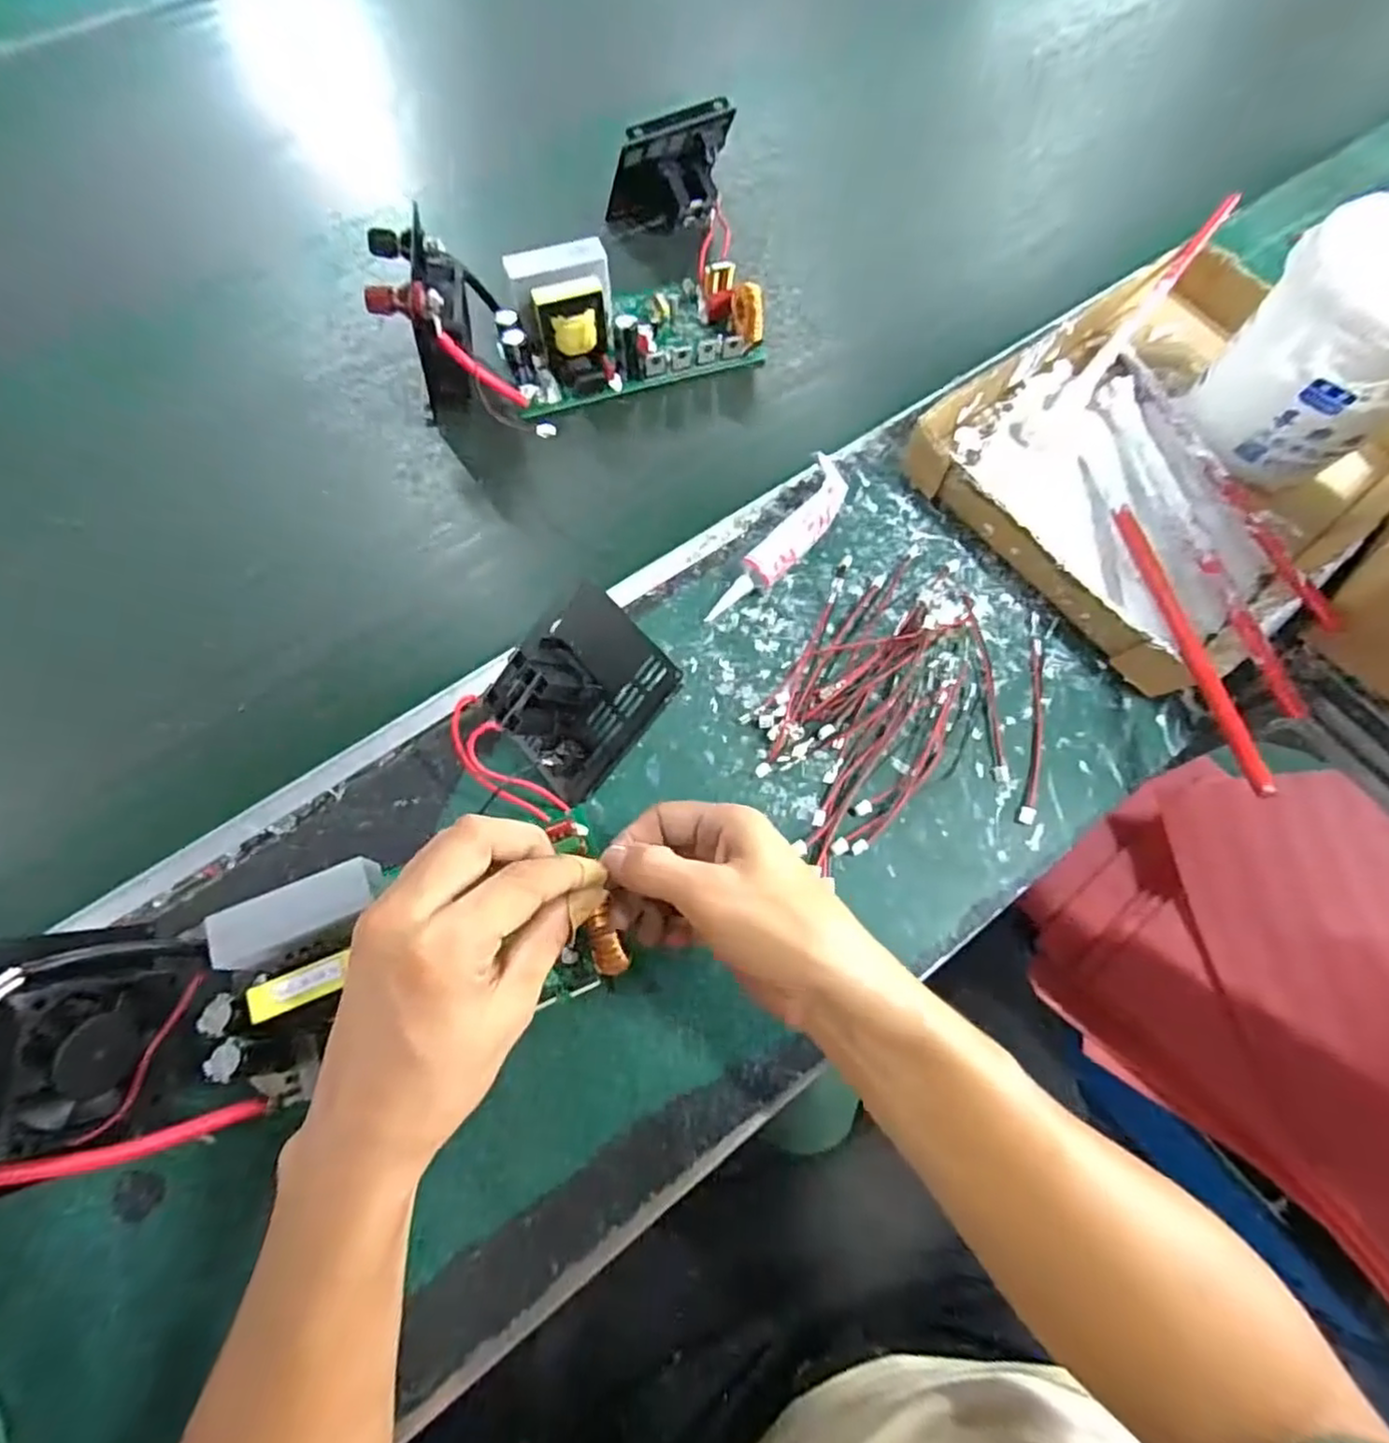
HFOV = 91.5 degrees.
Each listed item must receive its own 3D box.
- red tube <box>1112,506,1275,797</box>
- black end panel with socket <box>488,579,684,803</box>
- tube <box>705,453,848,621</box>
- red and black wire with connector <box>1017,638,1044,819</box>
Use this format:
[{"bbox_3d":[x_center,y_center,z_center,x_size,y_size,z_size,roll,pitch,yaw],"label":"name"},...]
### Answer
[{"bbox_3d":[0.280,-0.050,0.386,0.011,0.013,0.200,2,57,-2],"label":"red tube"},{"bbox_3d":[-0.063,-0.019,0.357,0.089,0.045,0.098,49,116,20],"label":"black end panel with socket"},{"bbox_3d":[0.056,-0.108,0.419,0.029,0.034,0.122,33,71,10],"label":"tube"},{"bbox_3d":[0.201,0.003,0.398,0.010,0.004,0.119,14,69,3],"label":"red and black wire with connector"}]

